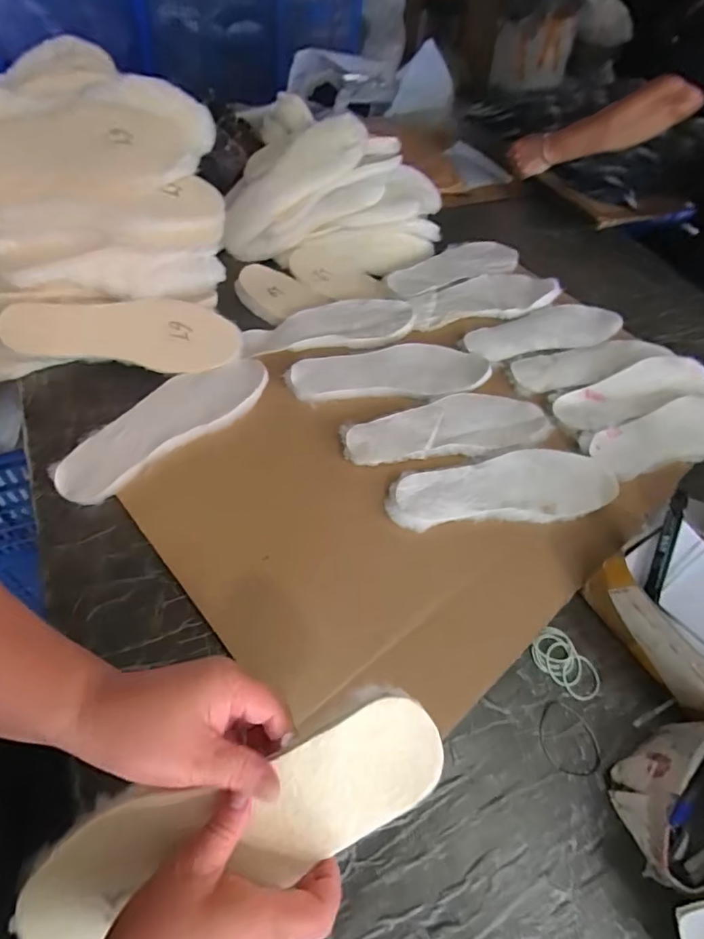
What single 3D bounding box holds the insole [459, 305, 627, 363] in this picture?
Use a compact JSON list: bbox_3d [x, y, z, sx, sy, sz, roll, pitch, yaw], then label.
[{"bbox_3d":[0.305,-0.223,0.790,0.276,0.009,0.087,-13,57,-14],"label":"insole"}]

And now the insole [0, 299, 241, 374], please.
[{"bbox_3d":[-0.297,-0.181,0.651,0.282,0.017,0.089,2,97,-12],"label":"insole"}]

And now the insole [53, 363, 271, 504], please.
[{"bbox_3d":[-0.232,-0.062,0.613,0.274,0.026,0.097,-38,66,-27],"label":"insole"}]

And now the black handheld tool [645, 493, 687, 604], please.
[{"bbox_3d":[0.327,0.079,0.513,0.017,0.008,0.123,25,72,12],"label":"black handheld tool"}]

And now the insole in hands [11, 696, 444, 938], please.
[{"bbox_3d":[-0.074,0.223,0.305,0.275,0.015,0.090,-32,89,2],"label":"insole in hands"}]

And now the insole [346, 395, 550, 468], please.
[{"bbox_3d":[0.126,-0.060,0.655,0.280,0.007,0.094,-8,56,-11],"label":"insole"}]

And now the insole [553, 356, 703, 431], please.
[{"bbox_3d":[0.418,-0.116,0.718,0.270,0.020,0.074,-18,59,-17],"label":"insole"}]

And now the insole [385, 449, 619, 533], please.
[{"bbox_3d":[0.188,0.024,0.602,0.288,0.004,0.095,-10,57,-12],"label":"insole"}]

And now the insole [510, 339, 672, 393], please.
[{"bbox_3d":[0.369,-0.166,0.753,0.260,0.018,0.076,-12,57,-14],"label":"insole"}]

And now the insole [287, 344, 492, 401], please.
[{"bbox_3d":[0.054,-0.139,0.699,0.278,0.007,0.096,-5,56,-9],"label":"insole"}]

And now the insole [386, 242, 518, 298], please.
[{"bbox_3d":[0.180,-0.362,0.875,0.274,0.006,0.100,-22,60,-19],"label":"insole"}]

